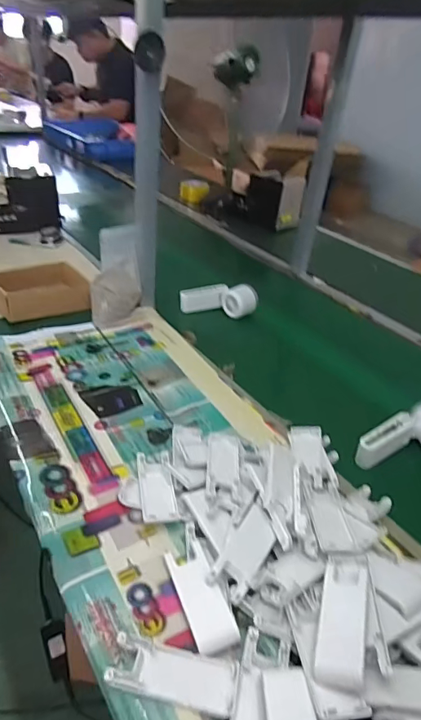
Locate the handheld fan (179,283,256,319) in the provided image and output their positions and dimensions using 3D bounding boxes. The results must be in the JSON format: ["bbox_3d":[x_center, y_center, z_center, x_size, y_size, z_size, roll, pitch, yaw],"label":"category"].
[{"bbox_3d":[0.018,-0.126,0.963,0.157,0.063,0.060,11,34,7],"label":"handheld fan"}]

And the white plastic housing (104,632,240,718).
[{"bbox_3d":[-0.030,0.258,0.385,0.102,0.013,0.041,10,34,5],"label":"white plastic housing"}]

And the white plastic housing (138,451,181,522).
[{"bbox_3d":[-0.063,0.148,0.546,0.039,0.022,0.108,-2,35,-13],"label":"white plastic housing"}]

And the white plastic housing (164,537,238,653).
[{"bbox_3d":[-0.009,0.222,0.440,0.040,0.017,0.098,-9,37,-22],"label":"white plastic housing"}]

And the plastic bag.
[{"bbox_3d":[-0.177,-0.119,0.870,0.090,0.093,0.057,-1,35,-11],"label":"plastic bag"}]

